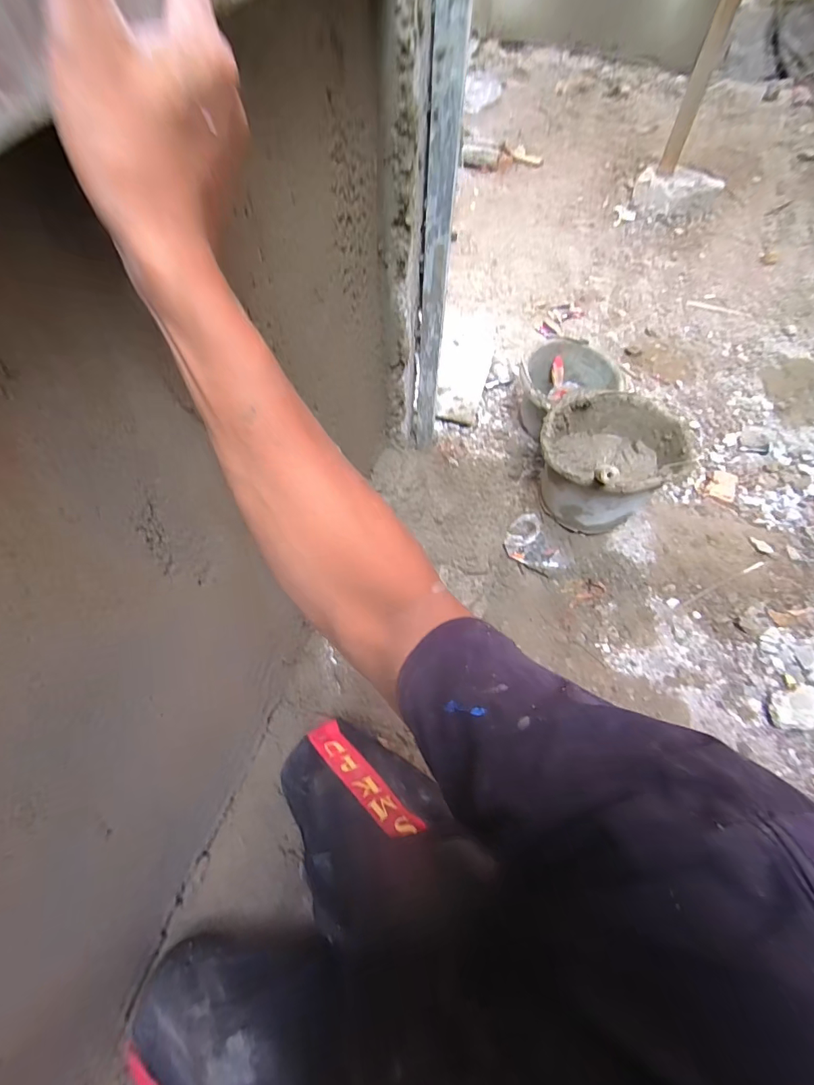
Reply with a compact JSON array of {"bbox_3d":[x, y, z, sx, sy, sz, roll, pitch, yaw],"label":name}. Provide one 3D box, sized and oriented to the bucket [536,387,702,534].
[{"bbox_3d":[0.415,-0.177,0.944,0.298,0.247,0.250,-15,62,-8],"label":"bucket"}]

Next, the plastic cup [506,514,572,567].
[{"bbox_3d":[0.279,0.010,0.969,0.091,0.042,0.147,-41,71,-20],"label":"plastic cup"}]

